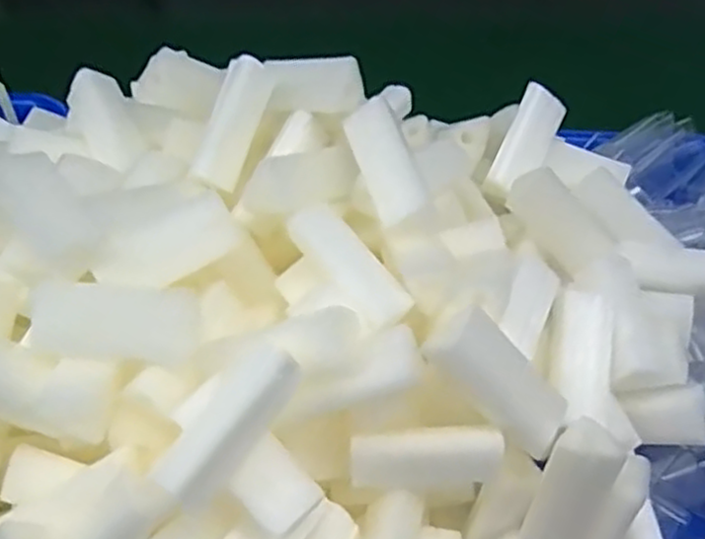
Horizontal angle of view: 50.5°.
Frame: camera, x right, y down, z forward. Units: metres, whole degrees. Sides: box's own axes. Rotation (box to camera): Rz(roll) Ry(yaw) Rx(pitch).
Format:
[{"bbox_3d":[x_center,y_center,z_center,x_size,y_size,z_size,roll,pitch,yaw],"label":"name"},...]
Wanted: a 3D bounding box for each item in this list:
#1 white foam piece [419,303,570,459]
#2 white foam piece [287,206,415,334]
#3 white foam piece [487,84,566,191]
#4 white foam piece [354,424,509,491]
[{"bbox_3d":[0.043,0.033,0.222,0.049,0.015,0.017,46,58,-10],"label":"white foam piece"},{"bbox_3d":[-0.002,-0.001,0.231,0.044,0.009,0.015,47,63,4],"label":"white foam piece"},{"bbox_3d":[0.069,-0.051,0.306,0.021,0.014,0.045,31,78,-24],"label":"white foam piece"},{"bbox_3d":[0.022,0.057,0.223,0.044,0.017,0.012,-3,50,0],"label":"white foam piece"}]

